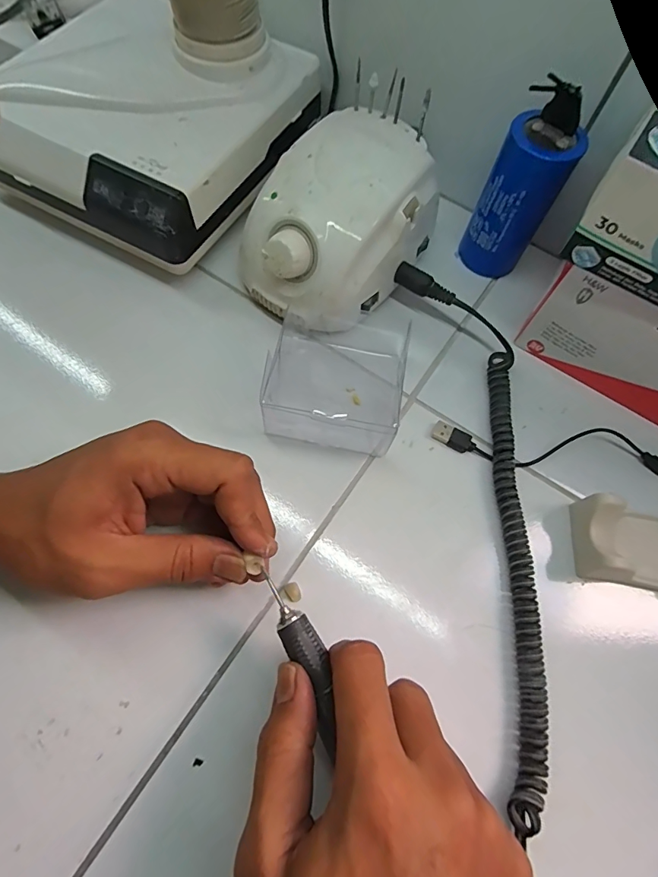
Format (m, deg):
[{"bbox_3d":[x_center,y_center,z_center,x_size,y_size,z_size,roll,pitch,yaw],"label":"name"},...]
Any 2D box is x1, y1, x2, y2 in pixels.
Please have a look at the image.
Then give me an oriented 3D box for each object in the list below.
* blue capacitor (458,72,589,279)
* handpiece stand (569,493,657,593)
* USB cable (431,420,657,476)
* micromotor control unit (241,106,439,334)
[{"bbox_3d":[0.134,-0.173,0.314,0.040,0.121,0.048,-39,77,-18],"label":"blue capacitor"},{"bbox_3d":[0.190,0.063,0.261,0.090,0.026,0.046,11,67,0],"label":"handpiece stand"},{"bbox_3d":[0.152,0.005,0.297,0.162,0.009,0.030,6,68,-2],"label":"USB cable"},{"bbox_3d":[0.007,-0.150,0.317,0.101,0.086,0.139,36,70,9],"label":"micromotor control unit"}]

